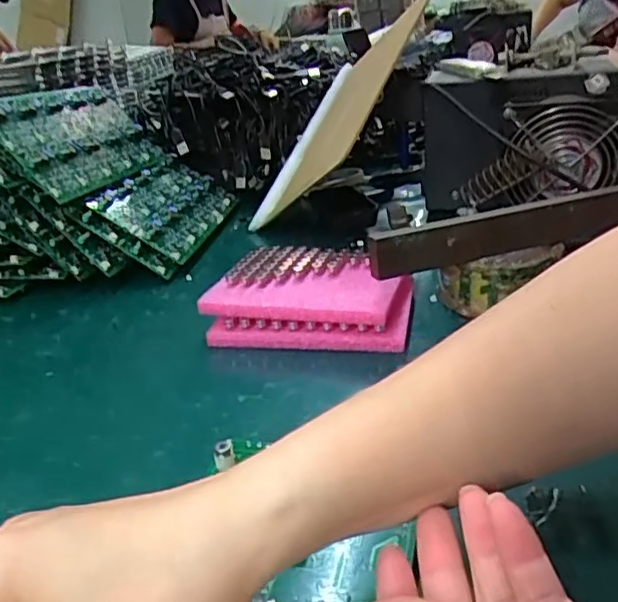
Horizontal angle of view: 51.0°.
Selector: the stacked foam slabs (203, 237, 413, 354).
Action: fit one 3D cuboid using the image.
[{"bbox_3d":[0.003,-0.004,0.505,0.148,0.046,0.105,0,25,11],"label":"stacked foam slabs"}]

